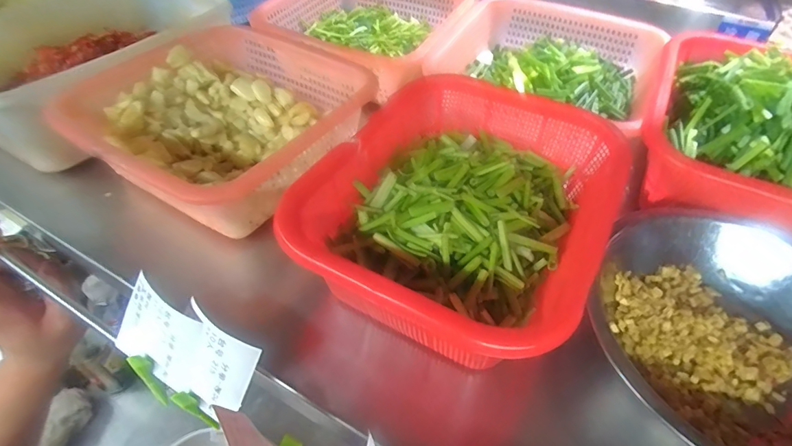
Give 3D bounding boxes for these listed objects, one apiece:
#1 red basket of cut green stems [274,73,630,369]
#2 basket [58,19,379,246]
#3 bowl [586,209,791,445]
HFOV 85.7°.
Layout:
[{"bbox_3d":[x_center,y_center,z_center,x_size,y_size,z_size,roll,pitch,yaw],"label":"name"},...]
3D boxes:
[{"bbox_3d":[0.049,-0.017,0.313,0.178,0.069,0.242,22,50,18],"label":"red basket of cut green stems"},{"bbox_3d":[-0.144,-0.093,0.379,0.213,0.071,0.209,23,51,19],"label":"basket"},{"bbox_3d":[0.211,0.072,0.266,0.174,0.047,0.181,-5,48,-6],"label":"bowl"}]

